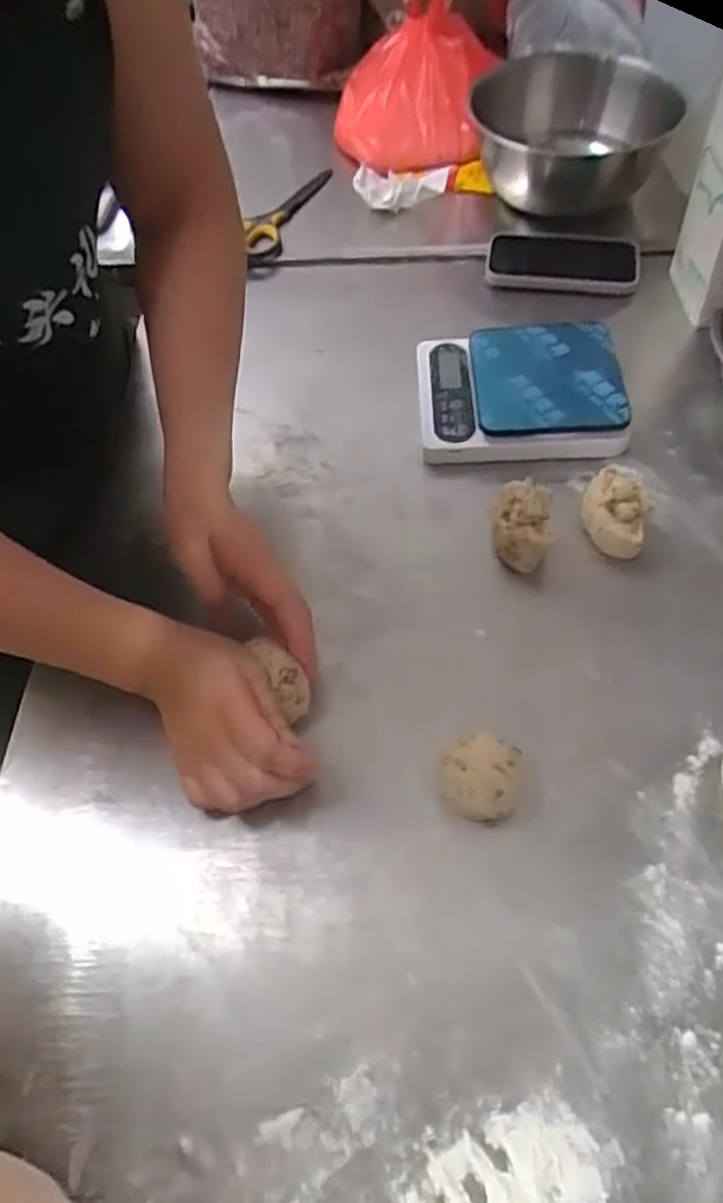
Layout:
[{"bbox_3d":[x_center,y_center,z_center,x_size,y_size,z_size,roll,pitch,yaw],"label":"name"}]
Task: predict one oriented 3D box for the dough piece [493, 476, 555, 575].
[{"bbox_3d":[0.122,-0.059,0.578,0.041,0.055,0.057,1,57,5],"label":"dough piece"}]

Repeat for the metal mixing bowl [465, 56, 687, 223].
[{"bbox_3d":[0.226,-0.503,0.820,0.200,0.109,0.196,-2,56,3],"label":"metal mixing bowl"}]

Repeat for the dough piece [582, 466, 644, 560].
[{"bbox_3d":[0.195,-0.070,0.585,0.045,0.051,0.063,11,58,12],"label":"dough piece"}]

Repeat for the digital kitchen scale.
[{"bbox_3d":[0.138,-0.180,0.664,0.172,0.046,0.133,1,57,5],"label":"digital kitchen scale"}]

